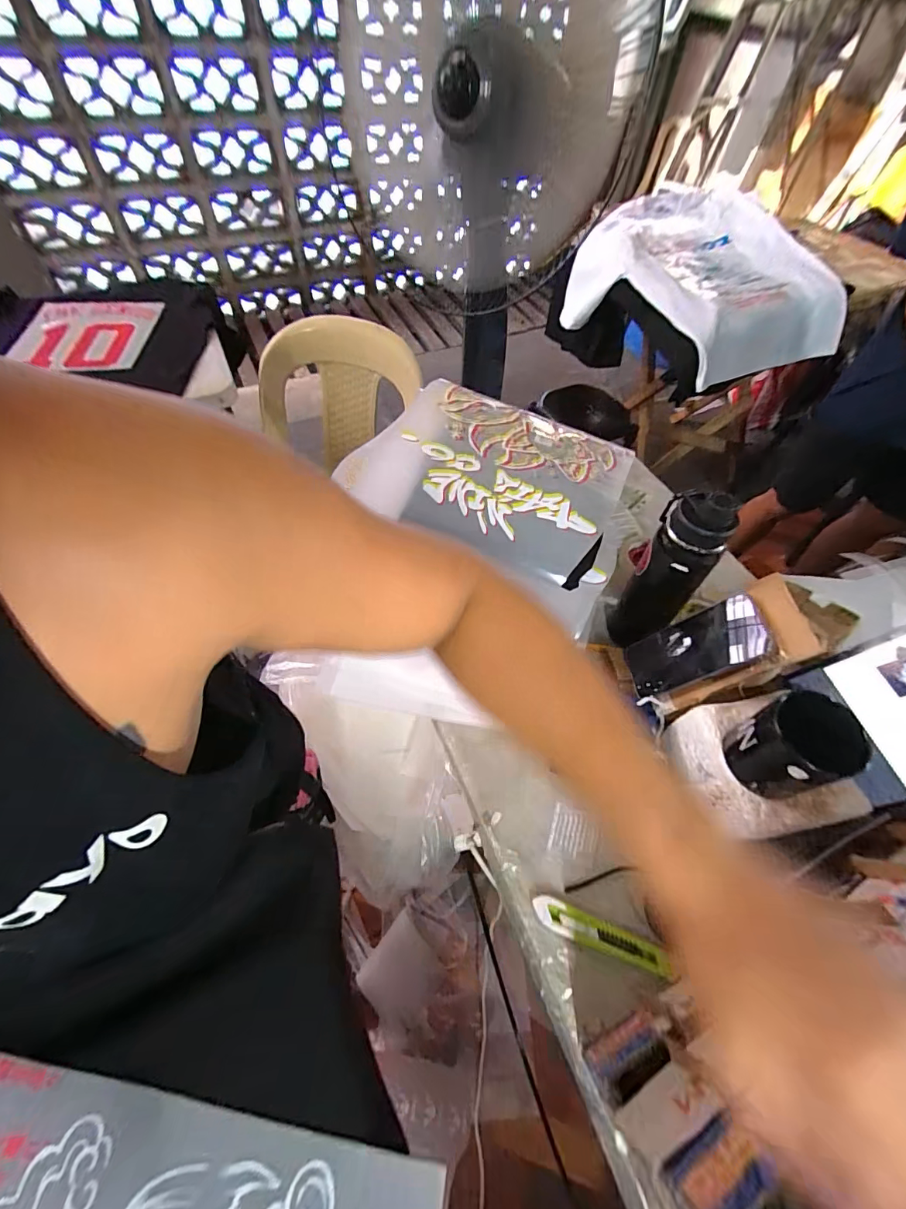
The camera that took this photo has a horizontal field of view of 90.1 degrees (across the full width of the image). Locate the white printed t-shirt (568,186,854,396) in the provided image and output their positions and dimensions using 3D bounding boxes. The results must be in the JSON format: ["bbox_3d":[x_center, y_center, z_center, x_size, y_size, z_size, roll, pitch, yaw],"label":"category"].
[{"bbox_3d":[0.741,-0.934,1.336,0.494,0.263,0.662,-23,61,-17],"label":"white printed t-shirt"}]

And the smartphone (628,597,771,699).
[{"bbox_3d":[0.290,0.056,0.552,0.012,0.163,0.076,21,49,-34],"label":"smartphone"}]

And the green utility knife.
[{"bbox_3d":[0.155,0.348,0.476,0.141,0.011,0.030,18,58,9],"label":"green utility knife"}]

